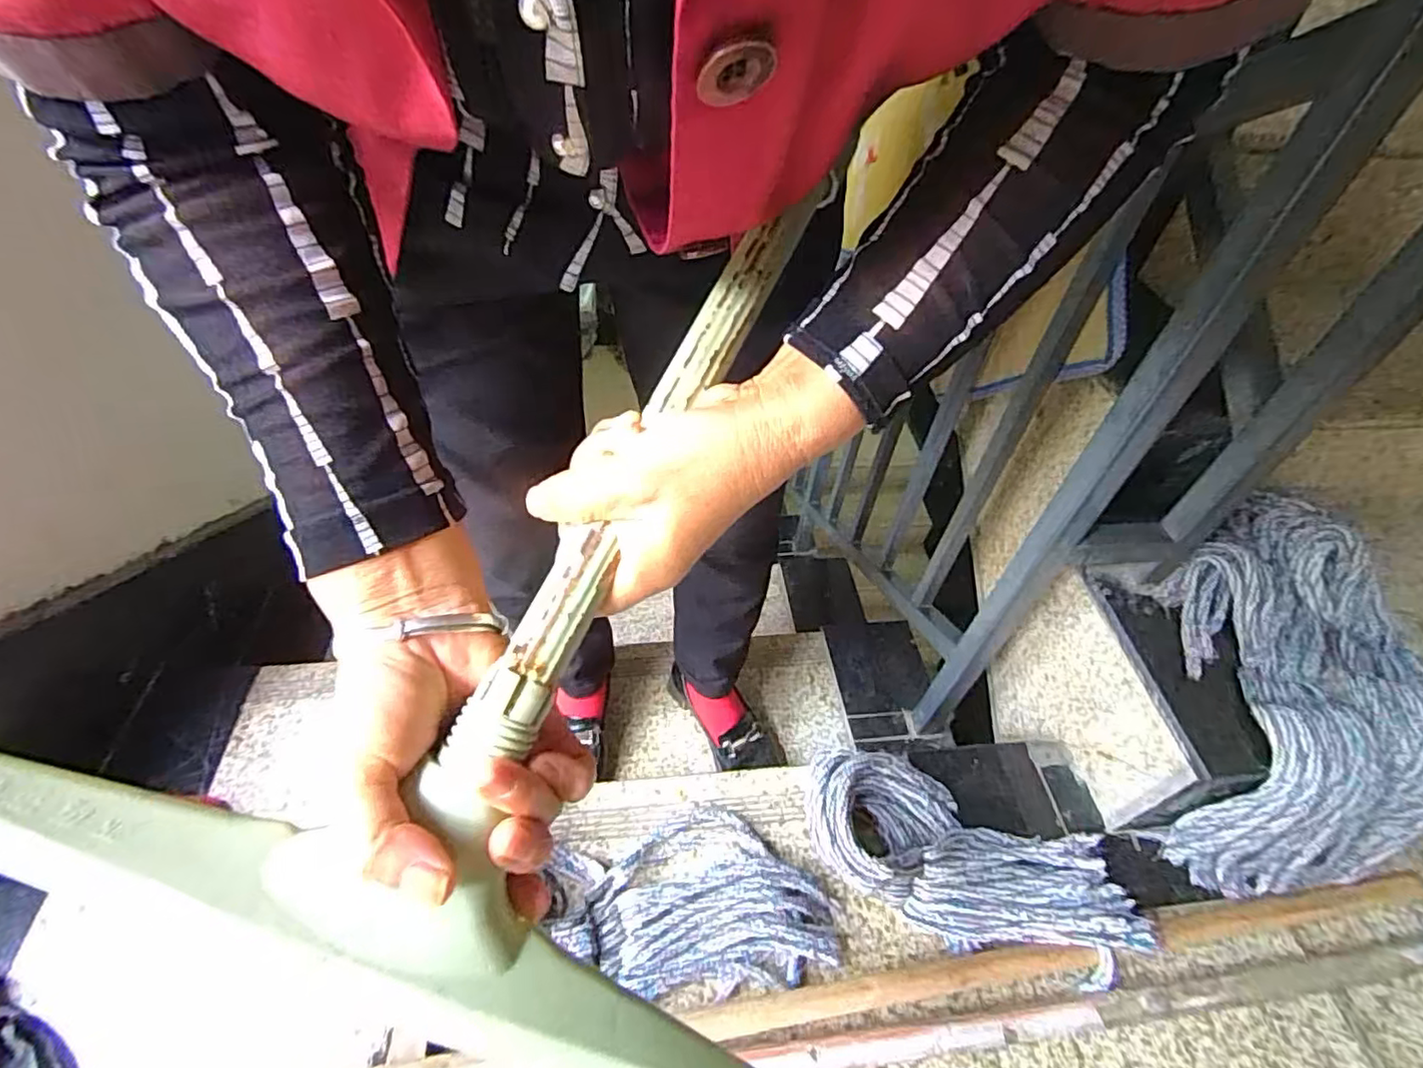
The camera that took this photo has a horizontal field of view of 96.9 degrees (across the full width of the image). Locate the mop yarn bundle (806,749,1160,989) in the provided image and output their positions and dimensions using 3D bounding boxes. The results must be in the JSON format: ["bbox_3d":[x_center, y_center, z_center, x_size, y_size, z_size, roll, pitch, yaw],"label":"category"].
[{"bbox_3d":[0.250,0.316,0.623,0.308,0.051,0.141,20,51,10],"label":"mop yarn bundle"}]

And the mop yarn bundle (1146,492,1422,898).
[{"bbox_3d":[0.569,0.162,0.657,0.225,0.225,0.328,-5,51,-11],"label":"mop yarn bundle"}]

